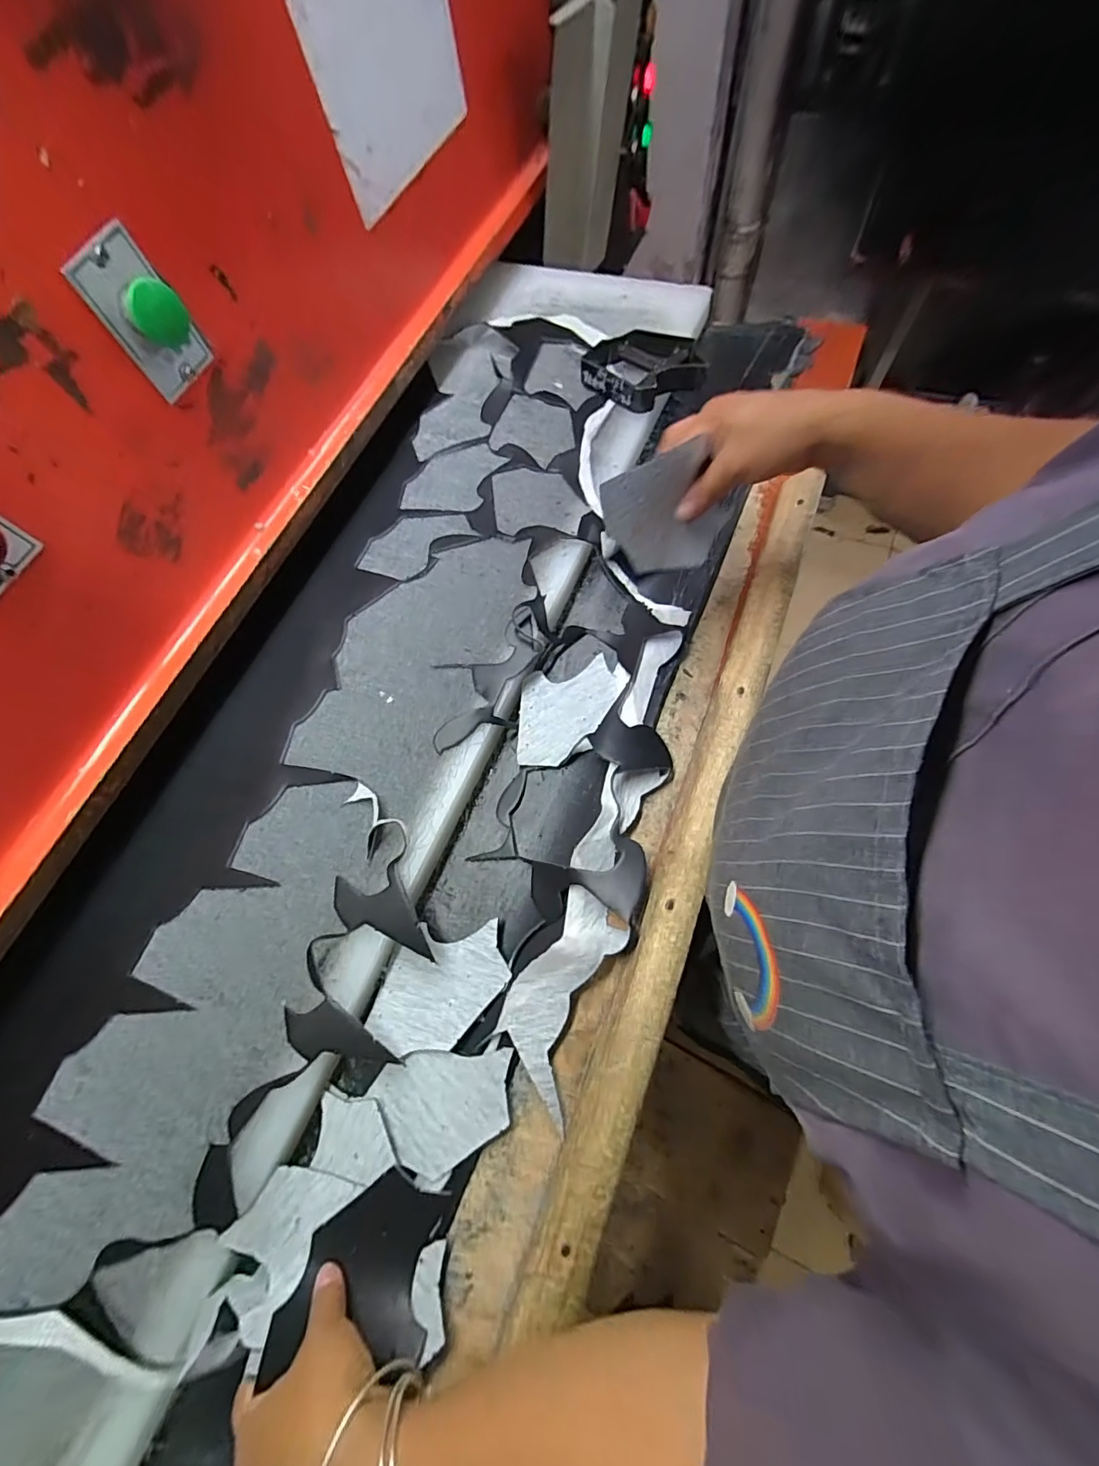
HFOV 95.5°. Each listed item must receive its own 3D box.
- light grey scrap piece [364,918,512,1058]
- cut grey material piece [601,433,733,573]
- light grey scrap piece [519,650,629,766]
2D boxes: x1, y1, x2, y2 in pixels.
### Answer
[{"bbox_3d":[-0.097,0.218,0.434,0.087,0.010,0.127,39,76,20],"label":"light grey scrap piece"},{"bbox_3d":[0.097,-0.180,0.408,0.094,0.122,0.008,-45,47,11],"label":"cut grey material piece"},{"bbox_3d":[0.013,-0.032,0.522,0.139,0.013,0.088,-42,69,-12],"label":"light grey scrap piece"}]

